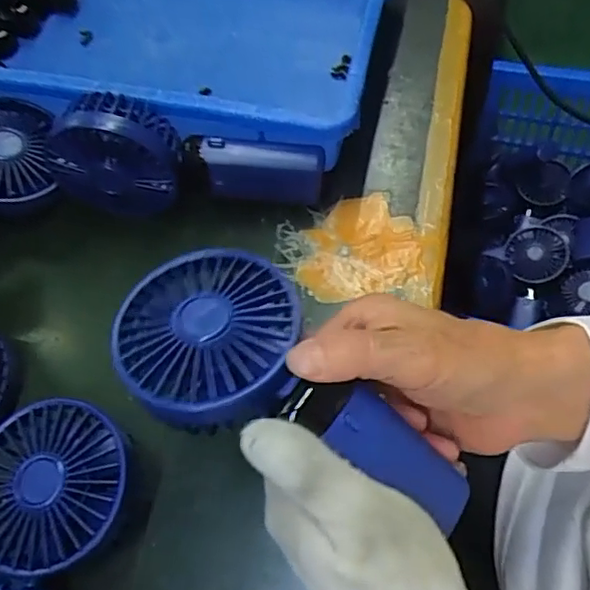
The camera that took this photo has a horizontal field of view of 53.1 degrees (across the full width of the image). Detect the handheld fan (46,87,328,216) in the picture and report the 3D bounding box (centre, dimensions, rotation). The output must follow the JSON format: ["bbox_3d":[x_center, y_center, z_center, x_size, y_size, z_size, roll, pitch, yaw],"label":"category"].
[{"bbox_3d":[-0.070,-0.091,0.396,0.171,0.075,0.052,8,62,12],"label":"handheld fan"}]

